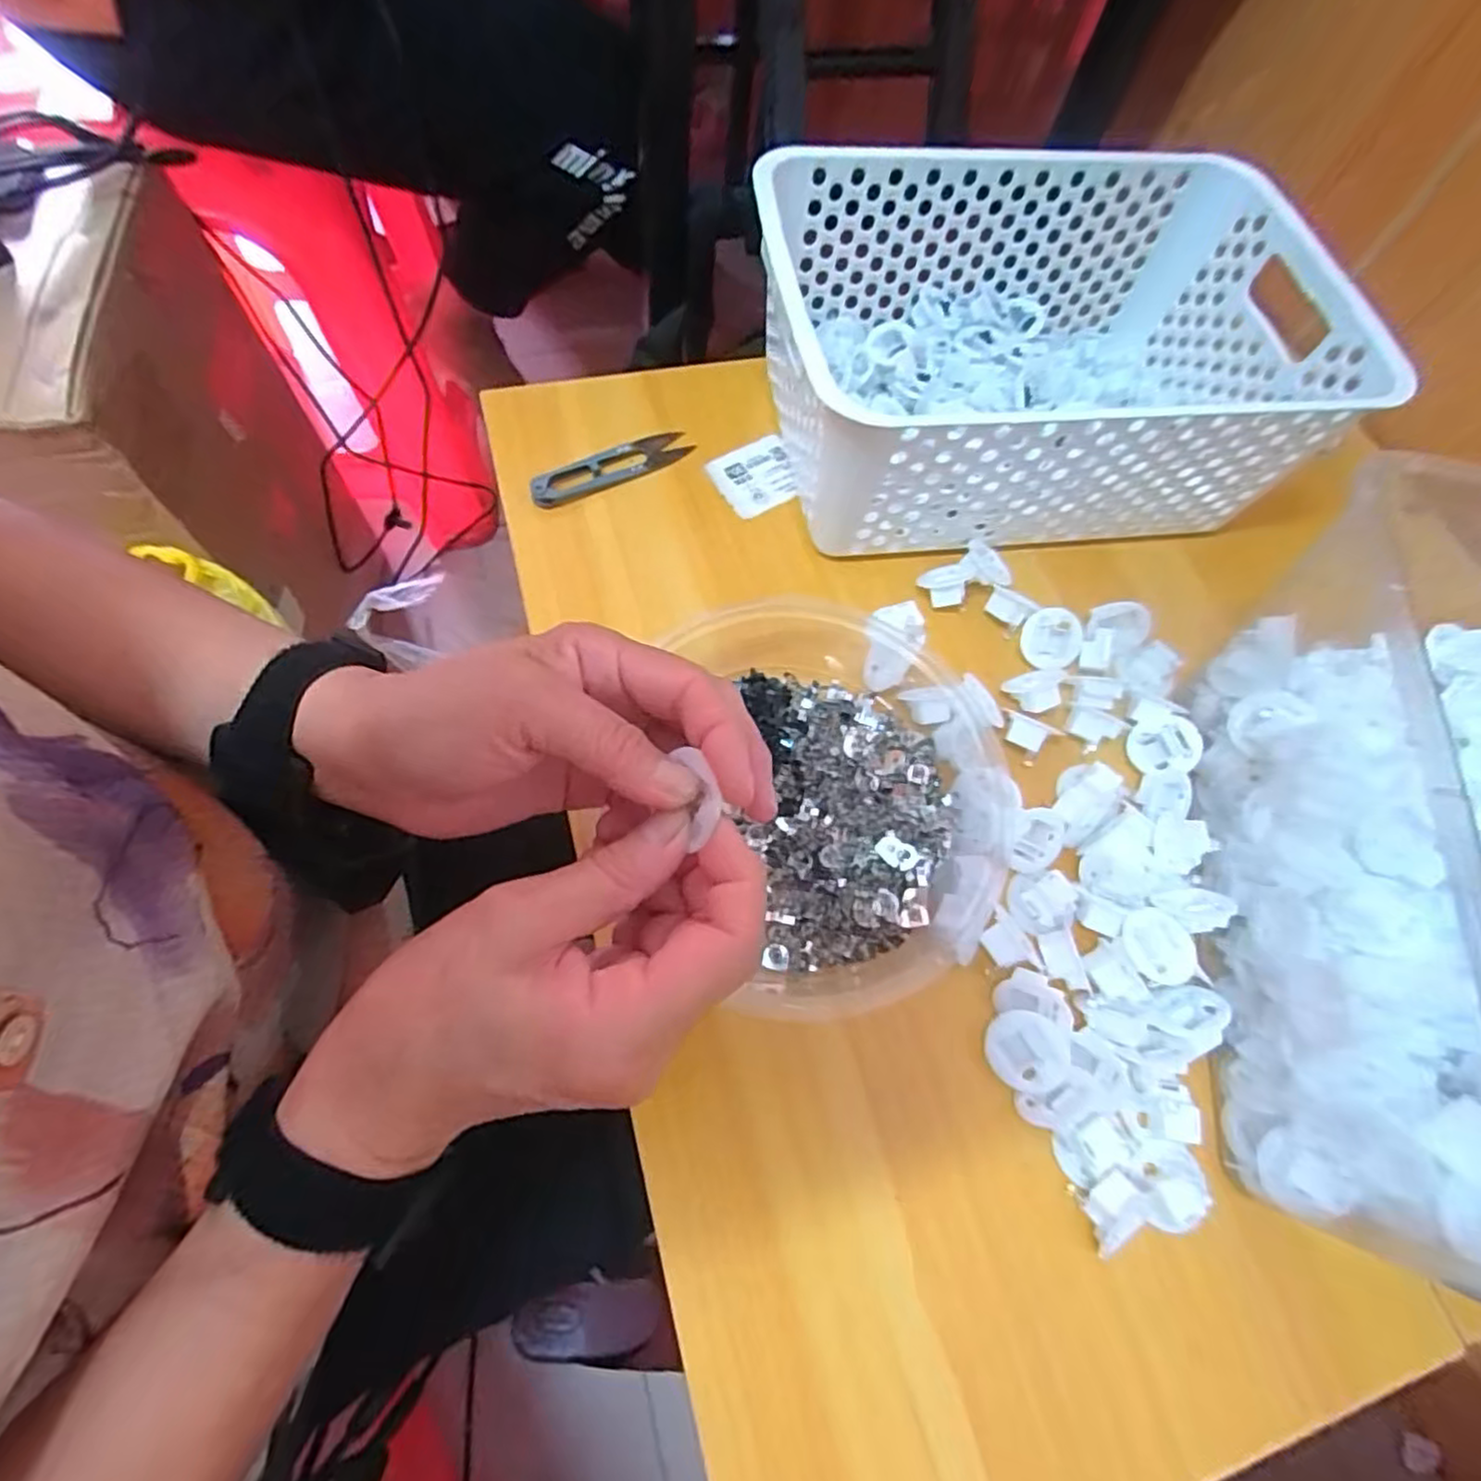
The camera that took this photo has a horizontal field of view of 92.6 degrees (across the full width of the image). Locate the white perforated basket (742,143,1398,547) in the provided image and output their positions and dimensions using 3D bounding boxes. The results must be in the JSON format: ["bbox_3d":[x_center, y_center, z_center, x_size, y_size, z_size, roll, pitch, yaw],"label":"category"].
[{"bbox_3d":[0.164,-0.219,0.403,0.296,0.108,0.199,-7,67,-7],"label":"white perforated basket"}]

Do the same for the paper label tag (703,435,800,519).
[{"bbox_3d":[0.011,-0.160,0.431,0.053,0.009,0.048,-27,76,-17],"label":"paper label tag"}]

